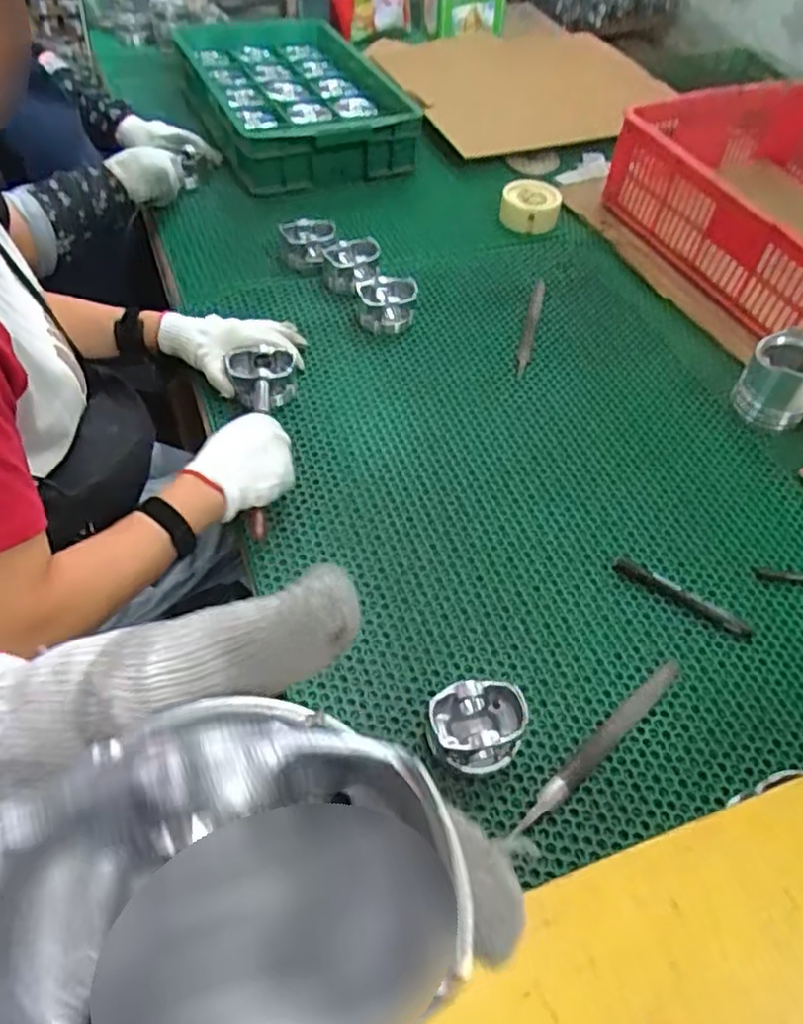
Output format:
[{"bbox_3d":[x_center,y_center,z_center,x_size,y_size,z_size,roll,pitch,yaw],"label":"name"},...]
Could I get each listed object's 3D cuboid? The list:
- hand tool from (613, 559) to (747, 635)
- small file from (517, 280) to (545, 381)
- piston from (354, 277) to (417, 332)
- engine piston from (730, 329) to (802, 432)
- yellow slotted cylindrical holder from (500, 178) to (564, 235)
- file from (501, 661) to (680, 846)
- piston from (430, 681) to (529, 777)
[{"bbox_3d":[0.285,0.086,0.695,0.138,0.004,0.020,32,56,18],"label":"hand tool"},{"bbox_3d":[0.185,-0.268,0.964,0.016,0.008,0.217,15,53,6],"label":"small file"},{"bbox_3d":[-0.020,-0.290,0.938,0.079,0.062,0.079,1,52,-4],"label":"piston"},{"bbox_3d":[0.484,-0.166,0.866,0.094,0.095,0.087,2,53,-2],"label":"engine piston"},{"bbox_3d":[0.211,-0.504,1.114,0.094,0.042,0.102,0,50,1],"label":"yellow slotted cylindrical holder"},{"bbox_3d":[0.175,0.207,0.602,0.235,0.005,0.018,-33,62,-27],"label":"file"},{"bbox_3d":[0.065,0.186,0.592,0.084,0.052,0.074,-1,53,-4],"label":"piston"}]

